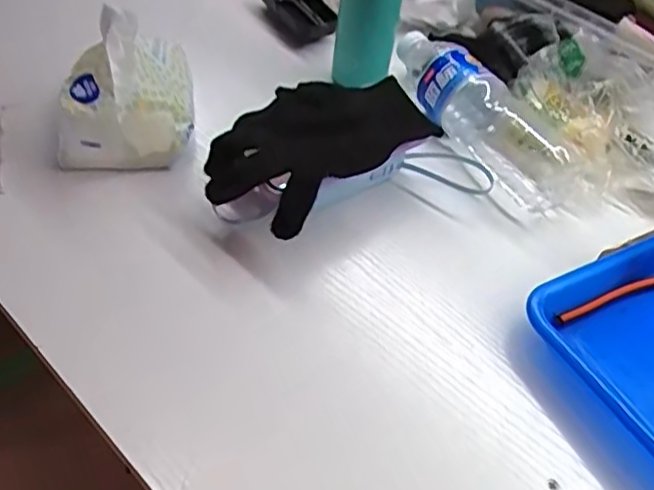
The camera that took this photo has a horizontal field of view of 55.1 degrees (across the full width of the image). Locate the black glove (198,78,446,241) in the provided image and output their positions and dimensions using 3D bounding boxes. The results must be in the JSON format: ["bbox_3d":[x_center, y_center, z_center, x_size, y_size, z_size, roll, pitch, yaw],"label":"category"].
[{"bbox_3d":[-0.009,-0.084,0.496,0.193,0.028,0.112,-32,59,-31],"label":"black glove"}]

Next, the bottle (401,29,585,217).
[{"bbox_3d":[0.134,-0.125,0.569,0.074,0.055,0.231,-17,52,-20],"label":"bottle"}]

